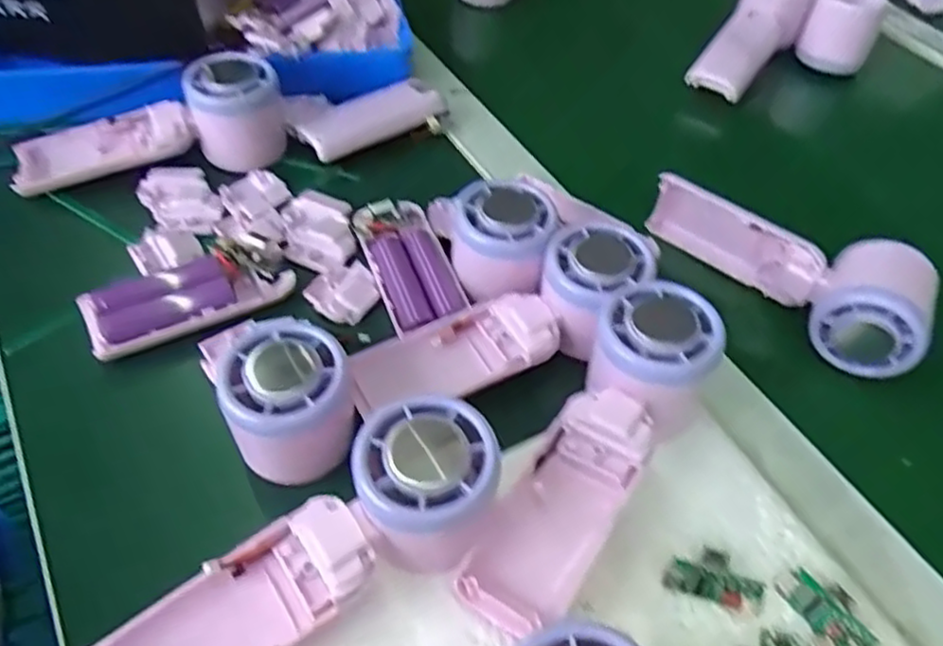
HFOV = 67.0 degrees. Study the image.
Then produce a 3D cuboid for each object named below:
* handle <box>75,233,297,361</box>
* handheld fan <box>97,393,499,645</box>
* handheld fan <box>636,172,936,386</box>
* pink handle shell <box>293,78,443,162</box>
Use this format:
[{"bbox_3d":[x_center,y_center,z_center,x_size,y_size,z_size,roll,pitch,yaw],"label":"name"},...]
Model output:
[{"bbox_3d":[-0.151,-0.019,0.383,0.104,0.021,0.047,-19,54,-20],"label":"handle"},{"bbox_3d":[-0.060,0.095,0.277,0.167,0.047,0.054,-36,59,-6],"label":"handheld fan"},{"bbox_3d":[0.184,-0.038,0.414,0.055,0.049,0.165,-34,60,-29],"label":"handheld fan"},{"bbox_3d":[-0.067,-0.141,0.489,0.101,0.025,0.042,-27,57,-25],"label":"pink handle shell"}]

